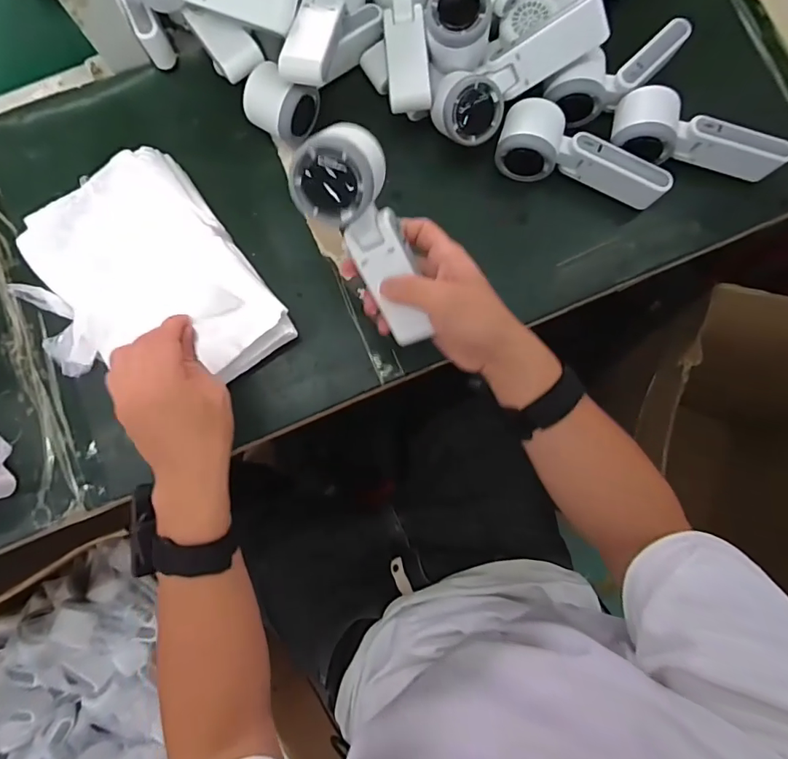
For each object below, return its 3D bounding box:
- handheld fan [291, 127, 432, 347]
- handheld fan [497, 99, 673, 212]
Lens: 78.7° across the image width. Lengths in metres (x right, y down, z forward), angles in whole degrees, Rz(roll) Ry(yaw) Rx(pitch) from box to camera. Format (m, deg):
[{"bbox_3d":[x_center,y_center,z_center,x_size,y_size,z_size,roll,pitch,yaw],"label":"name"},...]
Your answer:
[{"bbox_3d":[-0.014,-0.099,0.362,0.066,0.037,0.171,-30,124,-4],"label":"handheld fan"},{"bbox_3d":[0.184,-0.218,0.475,0.164,0.050,0.057,17,82,2],"label":"handheld fan"}]

